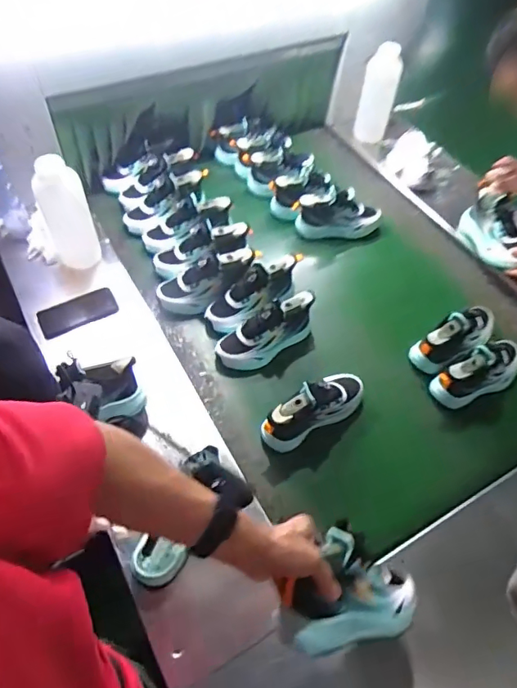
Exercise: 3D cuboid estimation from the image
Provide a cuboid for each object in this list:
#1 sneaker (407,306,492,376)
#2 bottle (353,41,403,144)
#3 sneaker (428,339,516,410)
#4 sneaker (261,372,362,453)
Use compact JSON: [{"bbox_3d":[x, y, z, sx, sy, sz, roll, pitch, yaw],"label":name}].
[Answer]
[{"bbox_3d":[0.417,-0.011,1.000,0.197,0.101,0.083,-20,58,-18],"label":"sneaker"},{"bbox_3d":[0.330,-0.691,1.336,0.090,0.234,0.072,0,55,-5],"label":"bottle"},{"bbox_3d":[0.451,0.045,0.971,0.224,0.110,0.087,-22,59,-19],"label":"sneaker"},{"bbox_3d":[0.109,0.116,0.896,0.214,0.111,0.072,-30,62,-23],"label":"sneaker"}]

